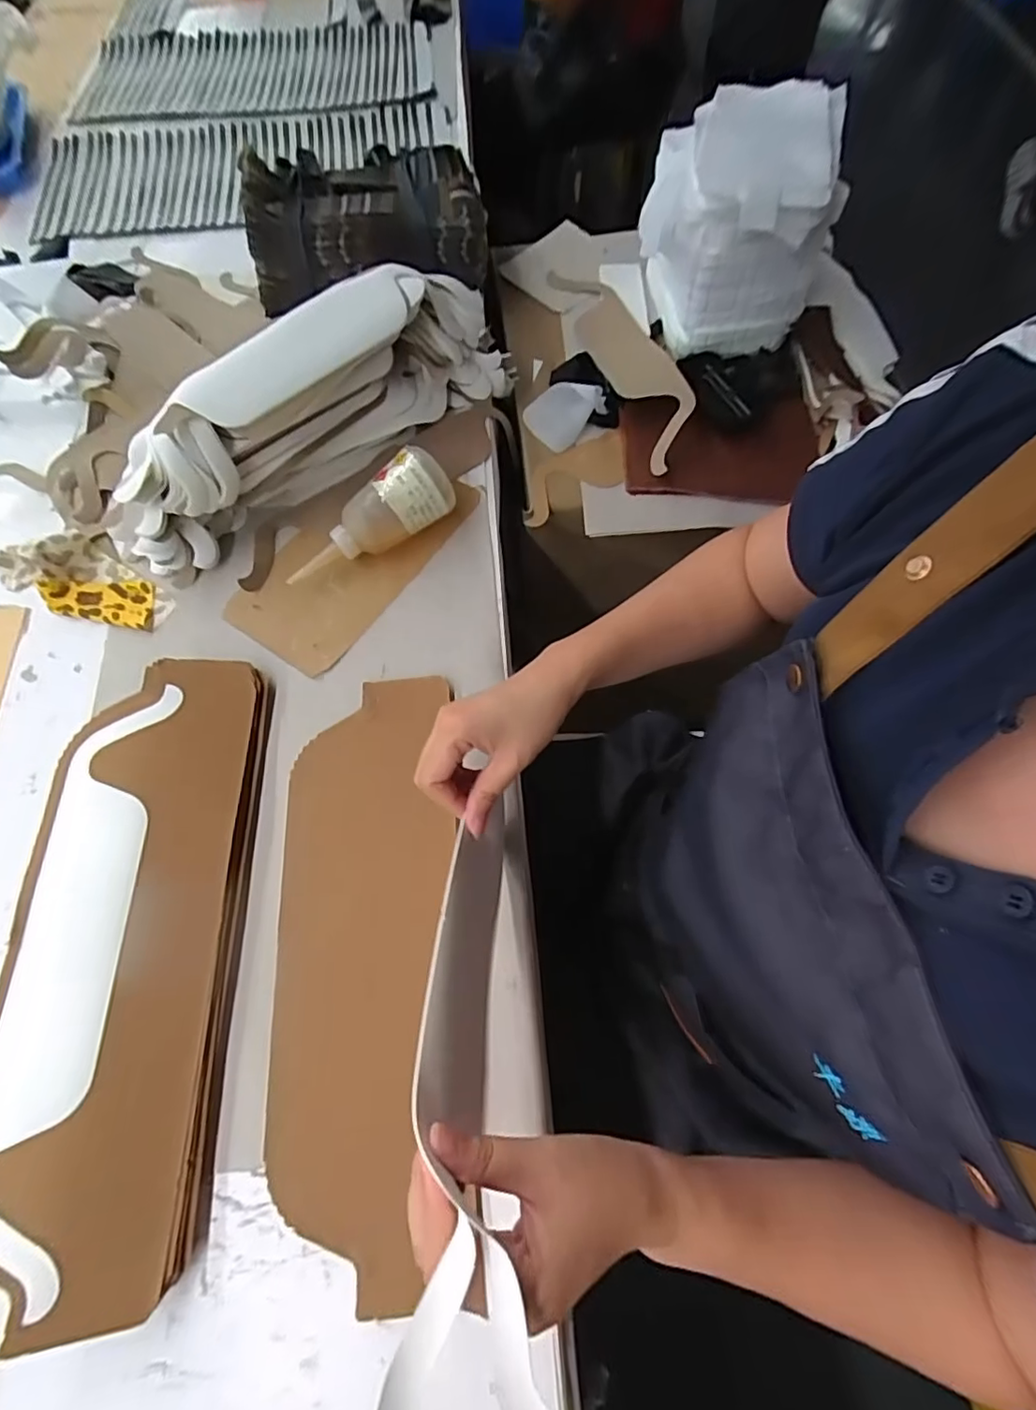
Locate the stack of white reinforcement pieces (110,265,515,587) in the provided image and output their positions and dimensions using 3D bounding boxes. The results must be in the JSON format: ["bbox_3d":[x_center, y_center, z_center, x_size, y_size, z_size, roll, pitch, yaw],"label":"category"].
[{"bbox_3d":[-0.189,-0.286,0.546,0.449,0.125,0.085,-41,73,-15],"label":"stack of white reinforcement pieces"}]

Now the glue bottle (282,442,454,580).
[{"bbox_3d":[-0.140,-0.169,0.527,0.171,0.048,0.055,-35,70,2],"label":"glue bottle"}]

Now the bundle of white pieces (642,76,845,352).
[{"bbox_3d":[0.227,-0.496,0.591,0.182,0.155,0.208,6,67,3],"label":"bundle of white pieces"}]

